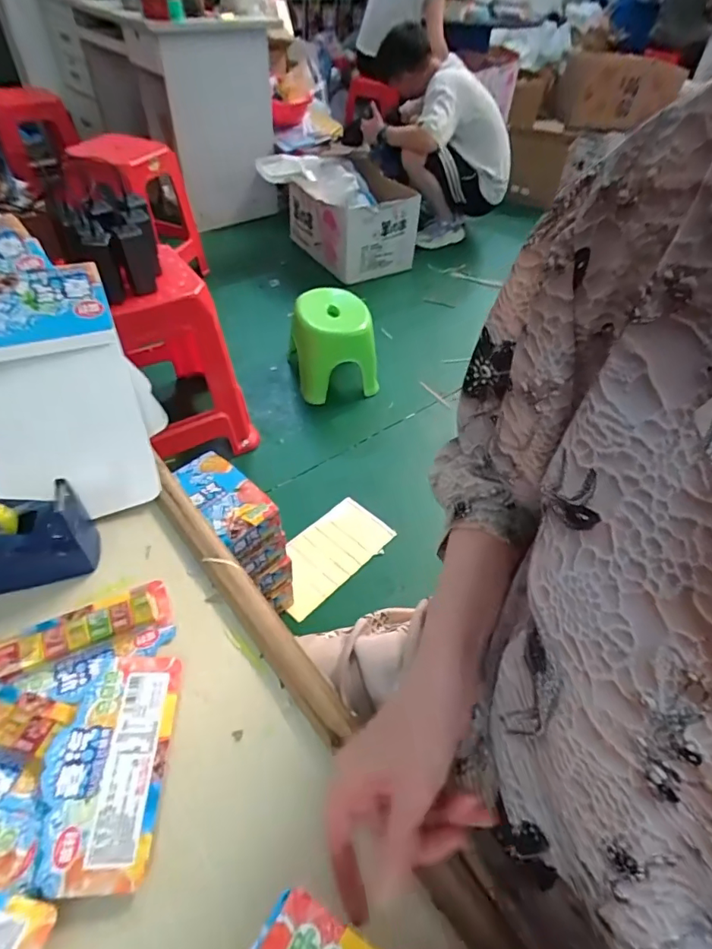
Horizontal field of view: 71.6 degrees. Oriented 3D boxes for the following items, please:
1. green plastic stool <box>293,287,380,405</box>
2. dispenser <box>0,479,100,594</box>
[{"bbox_3d":[-0.079,-0.398,1.559,0.246,0.277,0.220,-13,51,-16],"label":"green plastic stool"},{"bbox_3d":[-0.305,0.053,0.423,0.132,0.084,0.054,-12,51,-16],"label":"dispenser"}]

